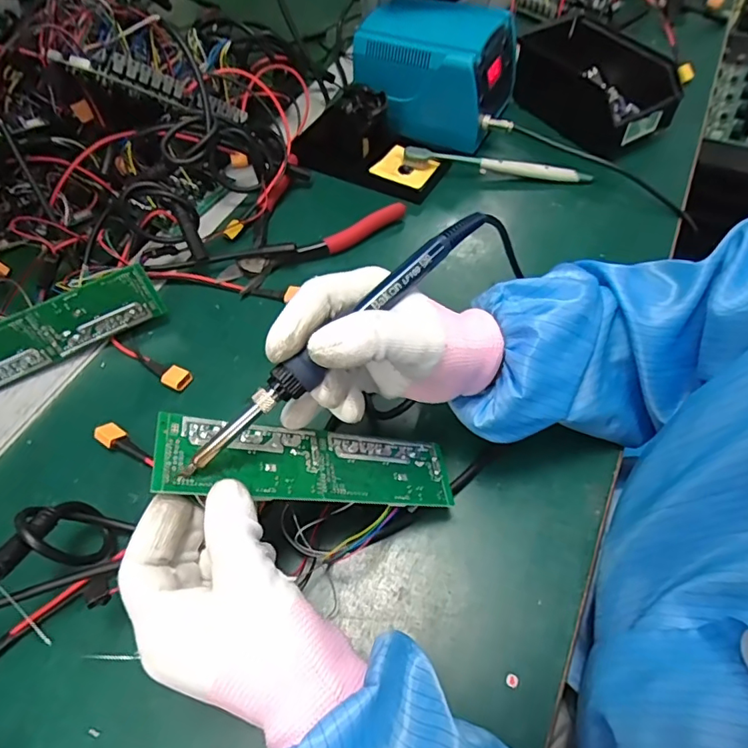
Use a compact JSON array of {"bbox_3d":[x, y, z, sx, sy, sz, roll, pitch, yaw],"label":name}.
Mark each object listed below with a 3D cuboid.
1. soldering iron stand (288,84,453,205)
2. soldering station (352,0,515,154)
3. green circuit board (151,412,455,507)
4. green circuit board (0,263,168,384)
[{"bbox_3d":[-0.003,-0.236,0.512,0.151,0.071,0.080,22,60,17],"label":"soldering iron stand"},{"bbox_3d":[0.065,-0.315,0.543,0.152,0.090,0.121,16,58,13],"label":"soldering station"},{"bbox_3d":[-0.032,0.051,0.294,0.170,0.004,0.044,10,52,-26],"label":"green circuit board"},{"bbox_3d":[-0.251,-0.030,0.393,0.171,0.046,0.006,-26,35,-12],"label":"green circuit board"}]

